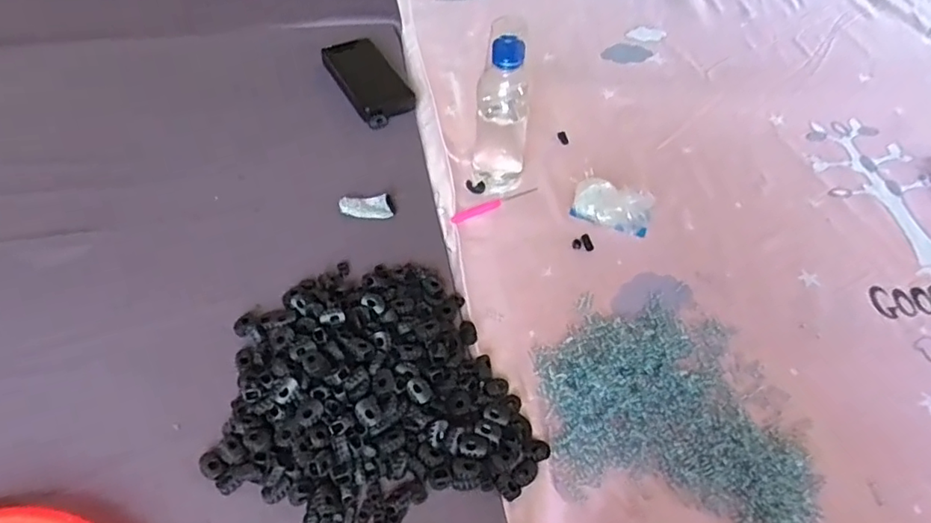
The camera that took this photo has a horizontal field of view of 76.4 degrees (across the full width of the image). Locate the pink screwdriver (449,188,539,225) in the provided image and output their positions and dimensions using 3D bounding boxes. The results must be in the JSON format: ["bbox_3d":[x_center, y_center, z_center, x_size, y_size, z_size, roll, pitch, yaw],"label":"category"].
[{"bbox_3d":[0.034,-0.065,0.659,0.113,0.004,0.013,-25,56,-23],"label":"pink screwdriver"}]

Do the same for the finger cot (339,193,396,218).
[{"bbox_3d":[-0.104,-0.058,0.632,0.057,0.013,0.025,-5,51,-9],"label":"finger cot"}]

